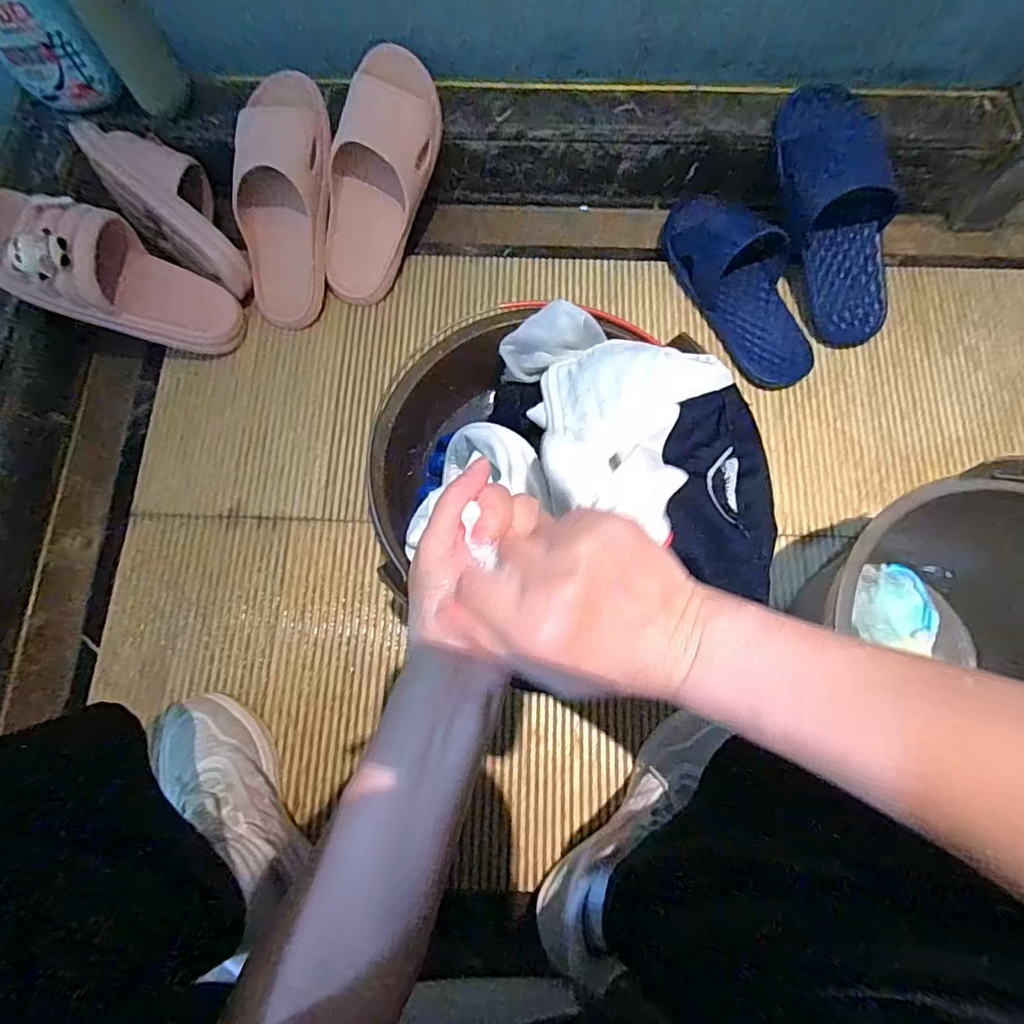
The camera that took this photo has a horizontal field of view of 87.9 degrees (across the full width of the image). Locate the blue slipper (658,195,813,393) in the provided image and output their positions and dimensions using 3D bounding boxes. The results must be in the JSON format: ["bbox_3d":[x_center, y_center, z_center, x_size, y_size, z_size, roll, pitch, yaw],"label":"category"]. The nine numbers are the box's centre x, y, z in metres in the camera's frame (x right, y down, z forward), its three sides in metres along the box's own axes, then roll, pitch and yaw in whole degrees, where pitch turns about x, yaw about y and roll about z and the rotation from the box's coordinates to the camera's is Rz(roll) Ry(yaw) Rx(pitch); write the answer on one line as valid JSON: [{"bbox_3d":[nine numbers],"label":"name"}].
[{"bbox_3d":[0.271,-0.273,0.624,0.104,0.062,0.262,-28,77,-7],"label":"blue slipper"}]

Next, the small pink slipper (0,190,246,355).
[{"bbox_3d":[-0.417,-0.242,0.562,0.239,0.086,0.095,18,72,-39],"label":"small pink slipper"}]

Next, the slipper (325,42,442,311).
[{"bbox_3d":[-0.152,-0.373,0.606,0.092,0.062,0.255,25,115,6],"label":"slipper"}]

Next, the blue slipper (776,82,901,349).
[{"bbox_3d":[0.371,-0.331,0.600,0.108,0.057,0.277,-22,106,-5],"label":"blue slipper"}]

